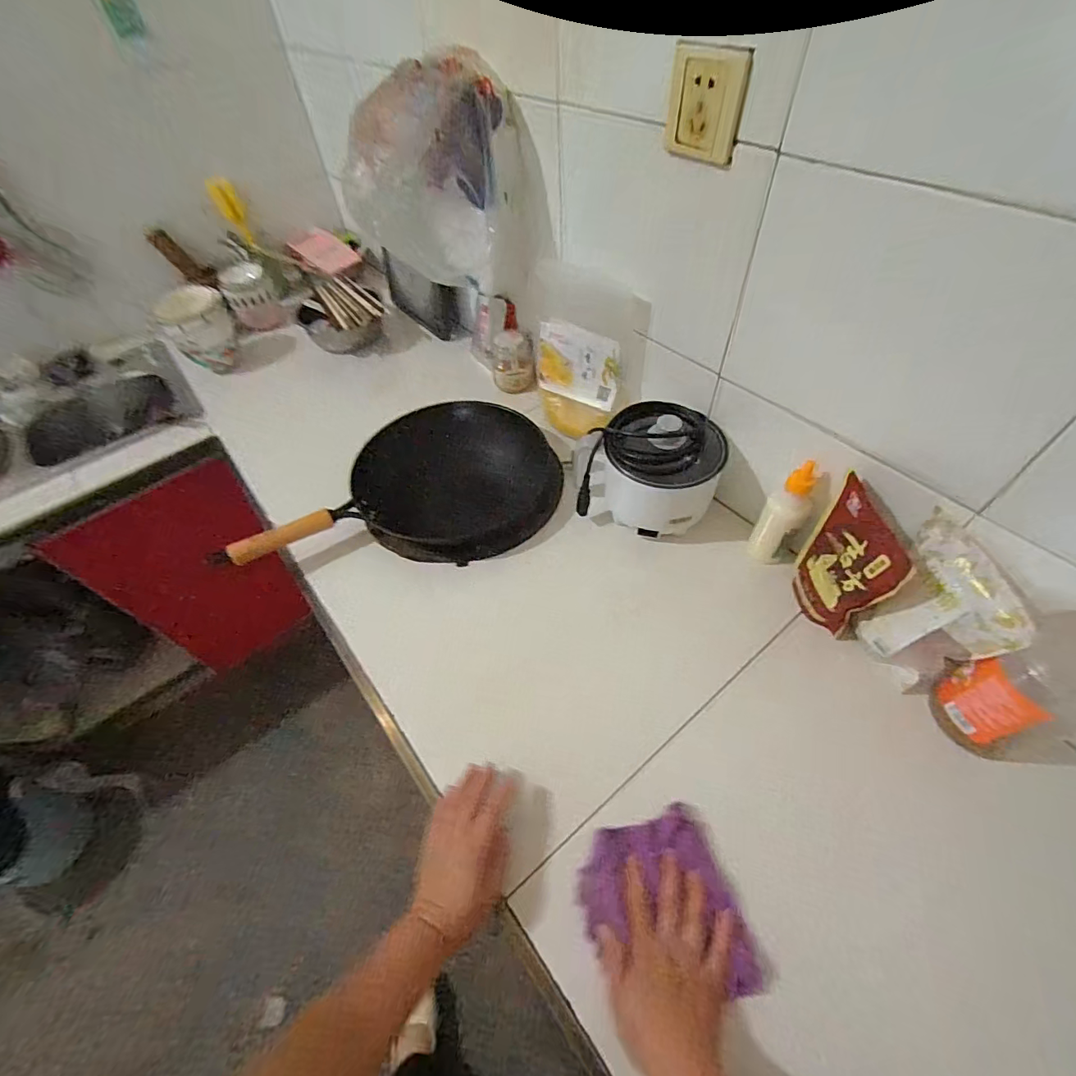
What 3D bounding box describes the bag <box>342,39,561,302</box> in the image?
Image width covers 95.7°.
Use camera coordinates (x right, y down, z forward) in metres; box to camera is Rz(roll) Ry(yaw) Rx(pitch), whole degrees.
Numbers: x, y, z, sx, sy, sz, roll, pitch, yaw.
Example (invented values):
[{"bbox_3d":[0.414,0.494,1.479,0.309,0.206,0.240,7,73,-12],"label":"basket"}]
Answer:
[{"bbox_3d":[-0.139,-0.532,0.766,0.300,0.287,0.144,-6,53,-1],"label":"bag"}]

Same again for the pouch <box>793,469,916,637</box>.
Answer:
[{"bbox_3d":[0.375,0.028,0.602,0.026,0.174,0.130,-3,57,-8],"label":"pouch"}]

